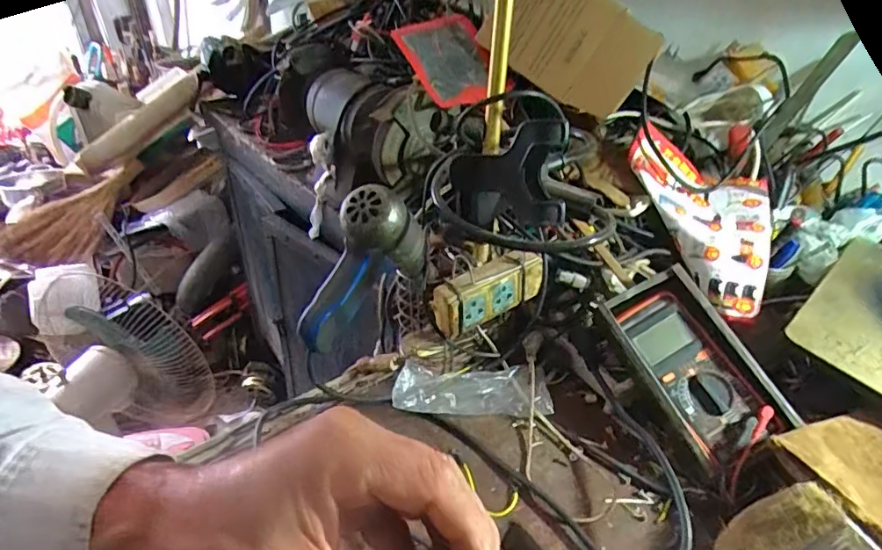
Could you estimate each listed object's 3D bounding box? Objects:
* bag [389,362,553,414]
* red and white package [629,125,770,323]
[{"bbox_3d":[0.036,0.130,0.589,0.173,0.027,0.053,2,35,-1],"label":"bag"},{"bbox_3d":[0.332,-0.077,0.693,0.193,0.053,0.252,18,60,8],"label":"red and white package"}]

